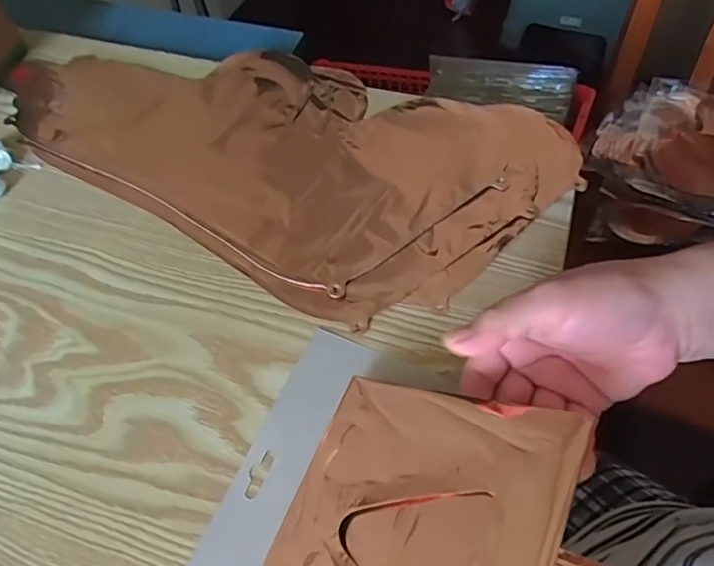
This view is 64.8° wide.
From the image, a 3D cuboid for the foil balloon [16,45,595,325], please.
[{"bbox_3d":[-0.074,-0.121,0.465,0.445,0.012,0.231,25,62,20],"label":"foil balloon"}]

